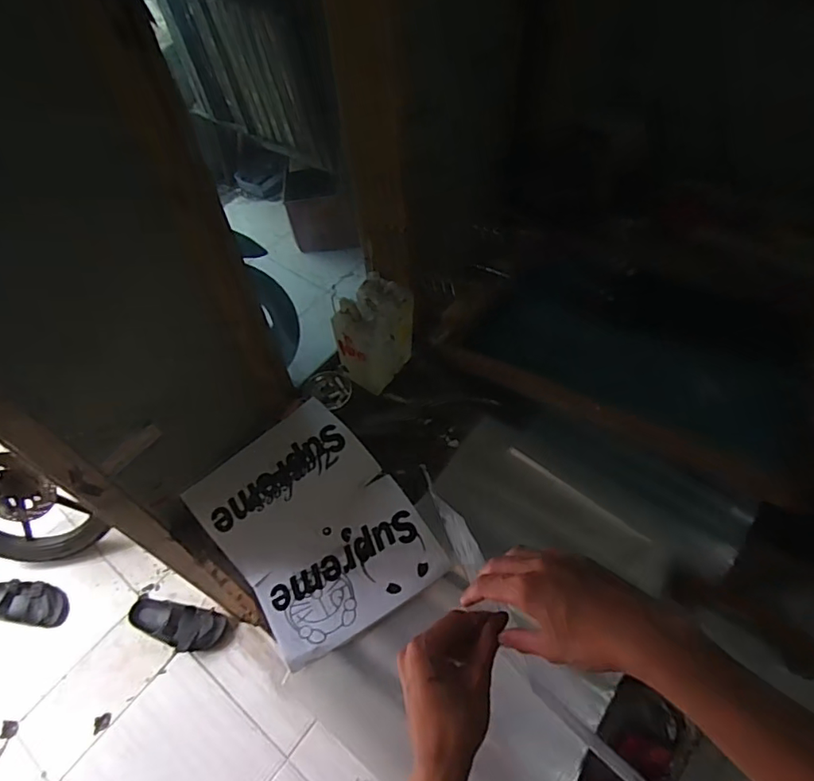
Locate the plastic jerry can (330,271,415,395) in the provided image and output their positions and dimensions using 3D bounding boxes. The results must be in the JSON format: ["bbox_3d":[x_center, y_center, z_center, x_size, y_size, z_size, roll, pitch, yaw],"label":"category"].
[{"bbox_3d":[-0.063,-0.110,1.077,0.101,0.208,0.145,31,63,23],"label":"plastic jerry can"}]

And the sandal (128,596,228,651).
[{"bbox_3d":[-0.651,0.649,1.501,0.288,0.075,0.114,8,56,9],"label":"sandal"}]

